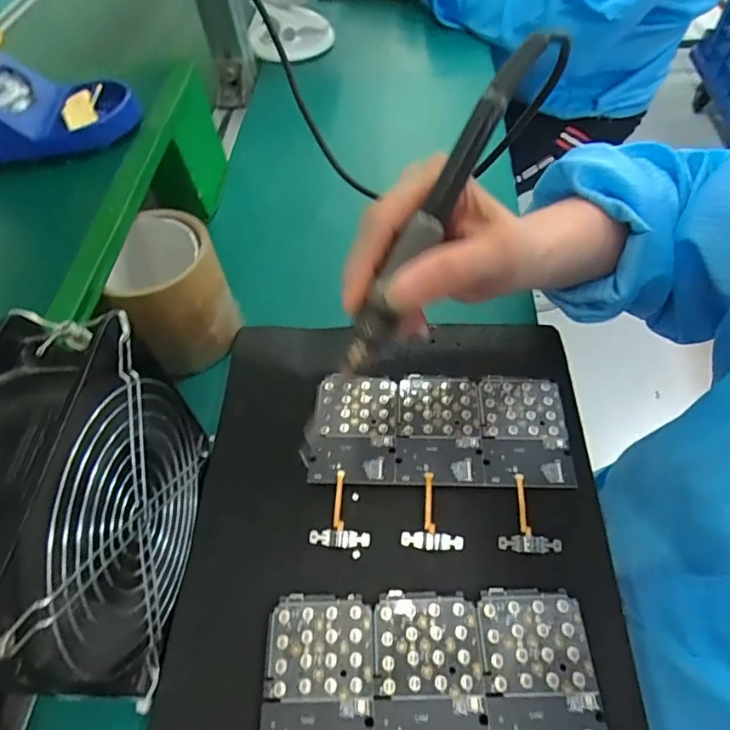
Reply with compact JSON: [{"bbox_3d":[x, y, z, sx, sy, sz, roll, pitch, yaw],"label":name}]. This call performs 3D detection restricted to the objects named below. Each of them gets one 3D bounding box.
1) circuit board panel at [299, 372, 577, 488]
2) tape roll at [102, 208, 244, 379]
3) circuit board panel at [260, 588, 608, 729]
[{"bbox_3d":[0.048,0.041,0.332,0.164,0.010,0.077,0,55,6],"label":"circuit board panel"},{"bbox_3d":[-0.141,-0.052,0.369,0.077,0.087,0.084,-3,55,4],"label":"tape roll"},{"bbox_3d":[0.032,0.159,0.254,0.164,0.005,0.079,-4,55,3],"label":"circuit board panel"}]

